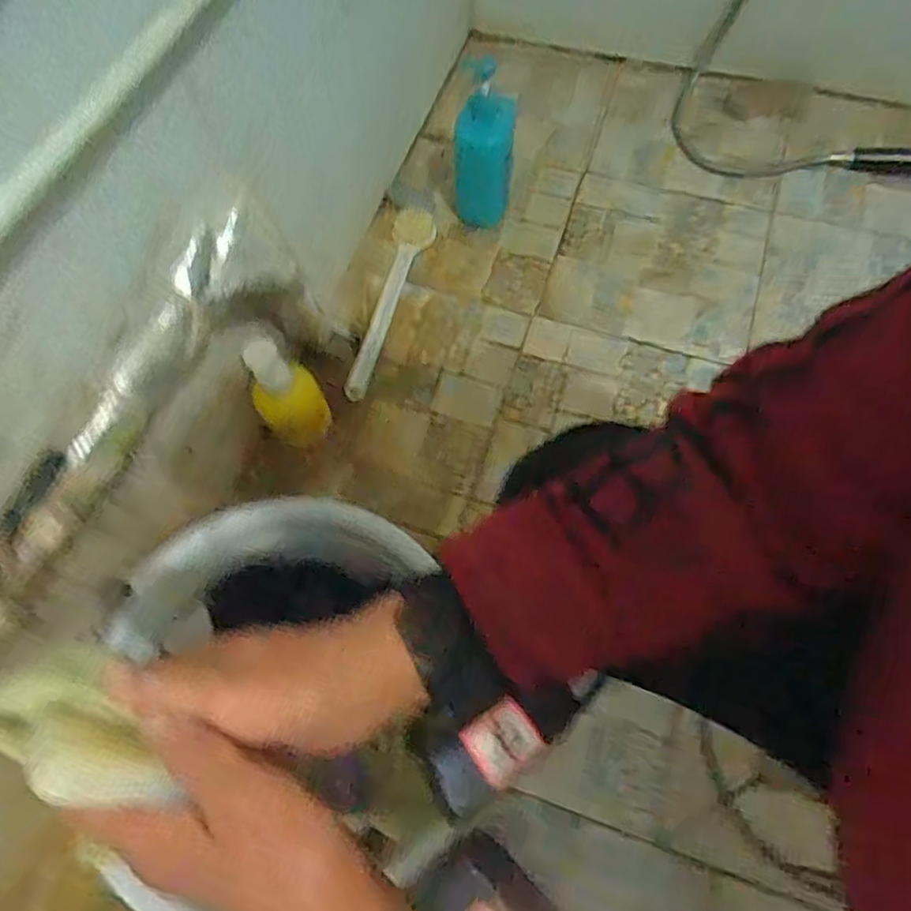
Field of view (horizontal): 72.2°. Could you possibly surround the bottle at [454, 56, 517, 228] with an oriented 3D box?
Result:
[{"bbox_3d":[0.041,-0.443,0.923,0.085,0.249,0.057,19,69,11],"label":"bottle"}]

